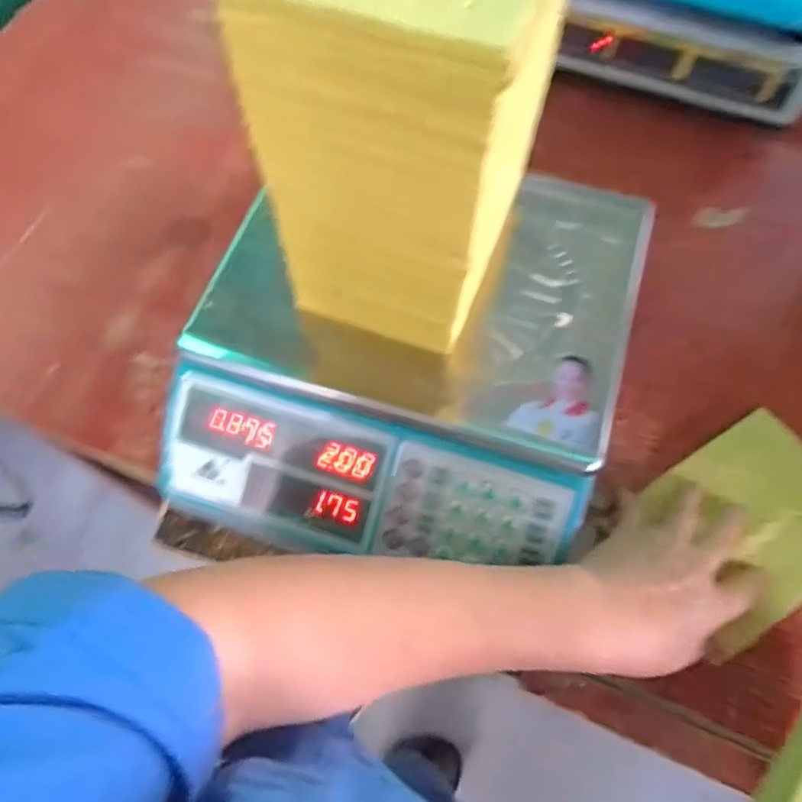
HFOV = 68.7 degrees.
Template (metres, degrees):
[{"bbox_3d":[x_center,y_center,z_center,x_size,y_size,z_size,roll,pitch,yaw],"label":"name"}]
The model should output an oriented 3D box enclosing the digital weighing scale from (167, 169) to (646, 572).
[{"bbox_3d":[0.006,-0.042,0.436,0.302,0.087,0.318,17,68,8],"label":"digital weighing scale"}]

